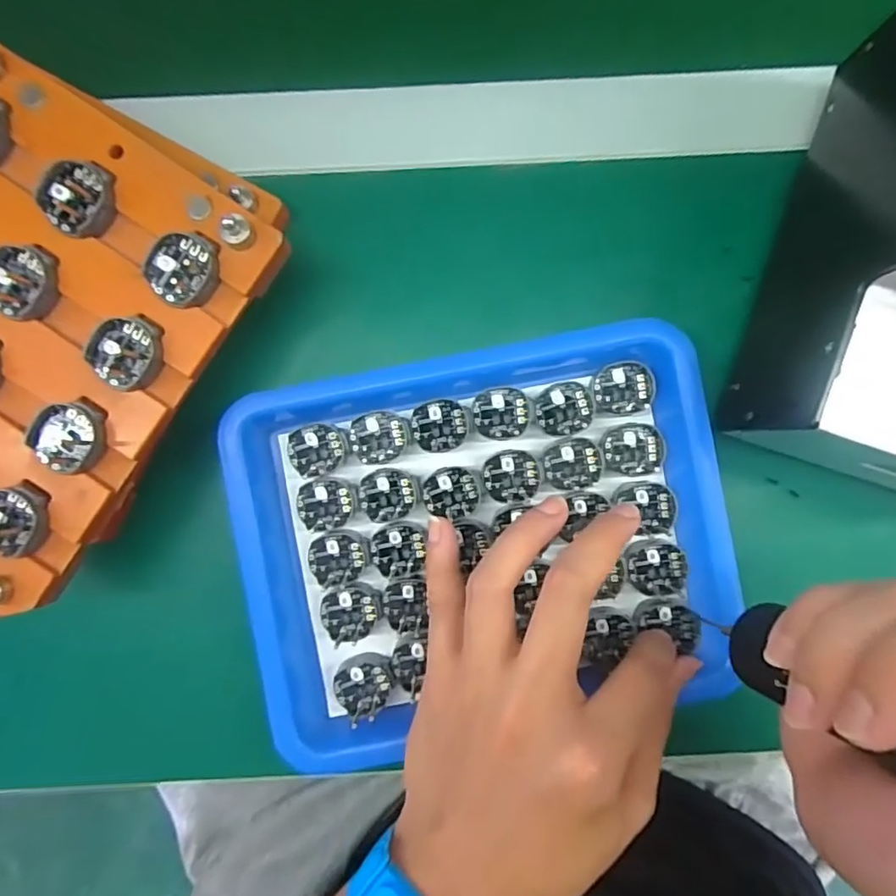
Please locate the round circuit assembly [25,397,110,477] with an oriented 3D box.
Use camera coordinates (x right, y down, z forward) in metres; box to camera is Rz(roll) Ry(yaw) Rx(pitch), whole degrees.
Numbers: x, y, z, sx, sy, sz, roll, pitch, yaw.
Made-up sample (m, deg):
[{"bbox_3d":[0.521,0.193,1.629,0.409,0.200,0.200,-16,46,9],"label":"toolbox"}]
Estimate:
[{"bbox_3d":[-0.145,-0.005,0.220,0.028,0.007,0.025,-45,88,-1],"label":"round circuit assembly"}]

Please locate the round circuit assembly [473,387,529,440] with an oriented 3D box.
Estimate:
[{"bbox_3d":[0.025,-0.016,0.265,0.025,0.004,0.023,0,88,0],"label":"round circuit assembly"}]

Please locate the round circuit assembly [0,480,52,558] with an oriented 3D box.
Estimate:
[{"bbox_3d":[-0.168,0.028,0.220,0.026,0.006,0.028,0,88,0],"label":"round circuit assembly"}]

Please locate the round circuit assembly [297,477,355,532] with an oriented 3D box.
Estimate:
[{"bbox_3d":[-0.057,0.026,0.264,0.026,0.004,0.024,0,88,0],"label":"round circuit assembly"}]

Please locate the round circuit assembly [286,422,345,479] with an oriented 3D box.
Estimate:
[{"bbox_3d":[-0.061,0.001,0.264,0.026,0.005,0.024,0,88,0],"label":"round circuit assembly"}]

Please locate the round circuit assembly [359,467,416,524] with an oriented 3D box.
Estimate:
[{"bbox_3d":[-0.028,0.022,0.265,0.025,0.004,0.025,0,88,0],"label":"round circuit assembly"}]

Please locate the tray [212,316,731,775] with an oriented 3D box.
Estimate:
[{"bbox_3d":[0.017,0.042,0.263,0.209,0.029,0.175,-11,87,-2],"label":"tray"}]

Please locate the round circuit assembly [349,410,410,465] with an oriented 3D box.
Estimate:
[{"bbox_3d":[-0.032,-0.006,0.264,0.027,0.004,0.024,-10,88,0],"label":"round circuit assembly"}]

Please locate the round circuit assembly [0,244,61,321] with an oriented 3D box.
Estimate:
[{"bbox_3d":[-0.167,-0.064,0.221,0.028,0.006,0.027,0,88,0],"label":"round circuit assembly"}]

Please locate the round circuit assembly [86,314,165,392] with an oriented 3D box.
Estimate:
[{"bbox_3d":[-0.124,-0.037,0.221,0.027,0.006,0.026,0,88,0],"label":"round circuit assembly"}]

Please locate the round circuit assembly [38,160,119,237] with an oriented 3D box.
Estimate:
[{"bbox_3d":[-0.145,-0.097,0.221,0.028,0.007,0.028,0,88,0],"label":"round circuit assembly"}]

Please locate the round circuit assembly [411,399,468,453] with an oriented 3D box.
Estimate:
[{"bbox_3d":[-0.004,-0.010,0.265,0.025,0.004,0.024,0,88,0],"label":"round circuit assembly"}]

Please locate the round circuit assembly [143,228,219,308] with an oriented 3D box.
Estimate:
[{"bbox_3d":[-0.103,-0.070,0.222,0.025,0.007,0.028,36,89,2],"label":"round circuit assembly"}]

